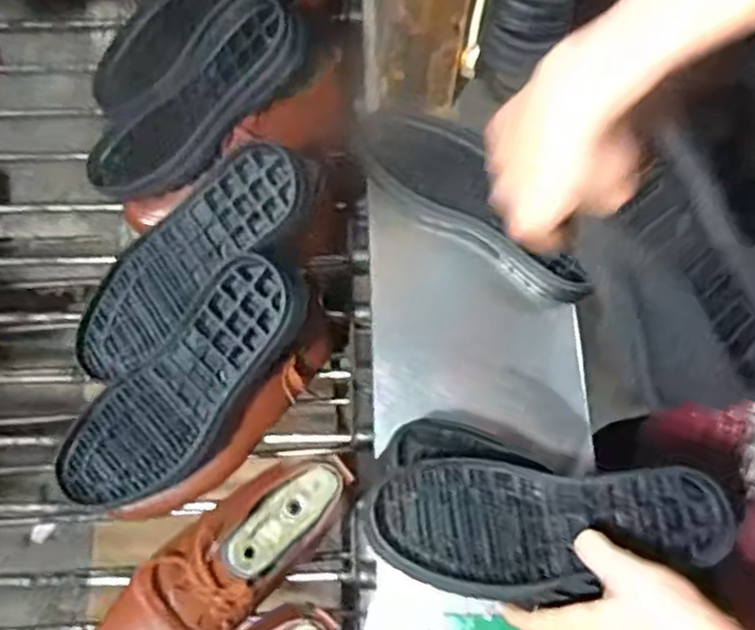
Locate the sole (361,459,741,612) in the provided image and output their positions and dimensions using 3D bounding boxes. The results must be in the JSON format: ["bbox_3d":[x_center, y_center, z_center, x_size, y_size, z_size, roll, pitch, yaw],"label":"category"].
[{"bbox_3d":[0.139,0.170,0.563,0.289,0.021,0.107,-1,71,-3],"label":"sole"}]

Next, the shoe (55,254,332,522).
[{"bbox_3d":[-0.157,0.073,0.628,0.277,0.120,0.115,-43,75,7],"label":"shoe"}]

